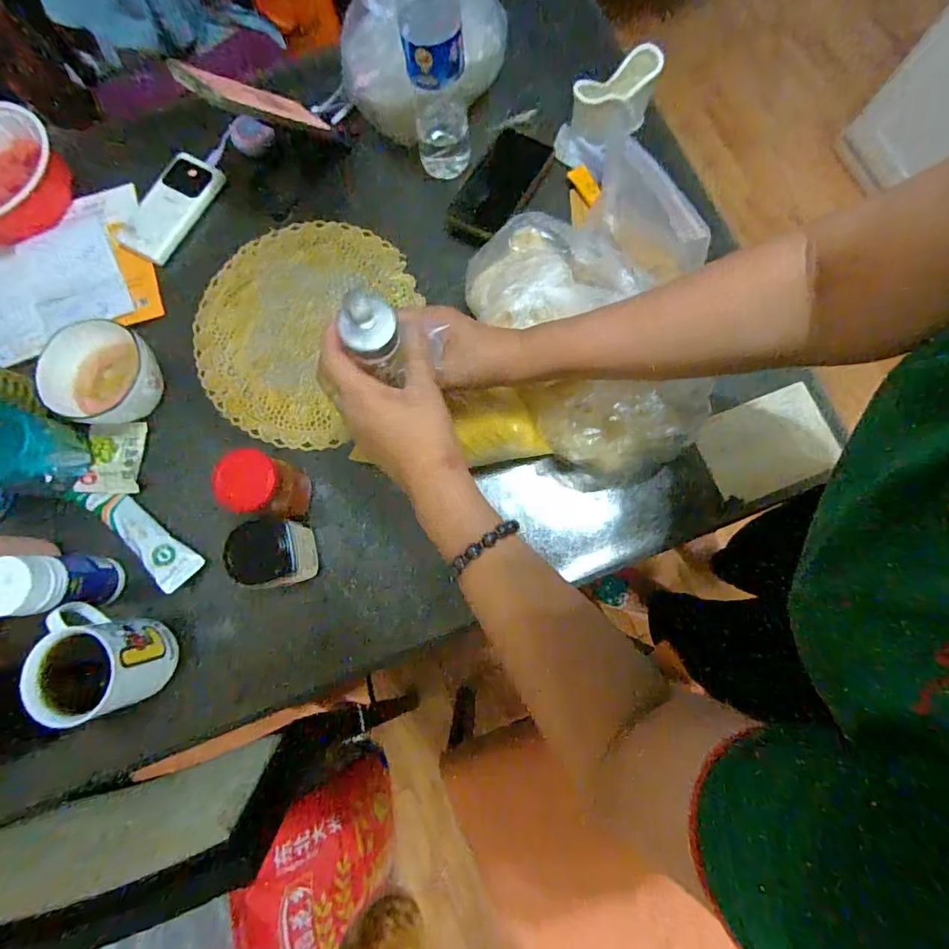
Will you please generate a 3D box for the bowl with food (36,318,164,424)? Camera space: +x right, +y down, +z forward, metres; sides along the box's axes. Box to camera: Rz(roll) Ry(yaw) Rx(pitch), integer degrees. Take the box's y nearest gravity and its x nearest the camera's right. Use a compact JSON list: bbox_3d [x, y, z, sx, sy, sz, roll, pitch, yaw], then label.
[{"bbox_3d":[-0.411,-0.108,0.532,0.103,0.064,0.115,21,79,5],"label":"bowl with food"}]

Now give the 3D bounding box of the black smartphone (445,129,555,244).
[{"bbox_3d":[0.028,-0.366,0.595,0.086,0.011,0.166,31,80,7],"label":"black smartphone"}]

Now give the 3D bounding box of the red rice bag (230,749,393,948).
[{"bbox_3d":[-0.290,0.740,0.896,0.120,0.393,0.259,-26,77,24],"label":"red rice bag"}]

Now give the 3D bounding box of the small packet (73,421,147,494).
[{"bbox_3d":[-0.410,-0.021,0.535,0.060,0.011,0.083,2,74,-14],"label":"small packet"}]

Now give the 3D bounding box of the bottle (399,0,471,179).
[{"bbox_3d":[-0.040,-0.434,0.512,0.064,0.212,0.064,-3,78,0],"label":"bottle"}]

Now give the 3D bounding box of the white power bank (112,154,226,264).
[{"bbox_3d":[-0.392,-0.345,0.606,0.082,0.018,0.147,34,80,8],"label":"white power bank"}]

